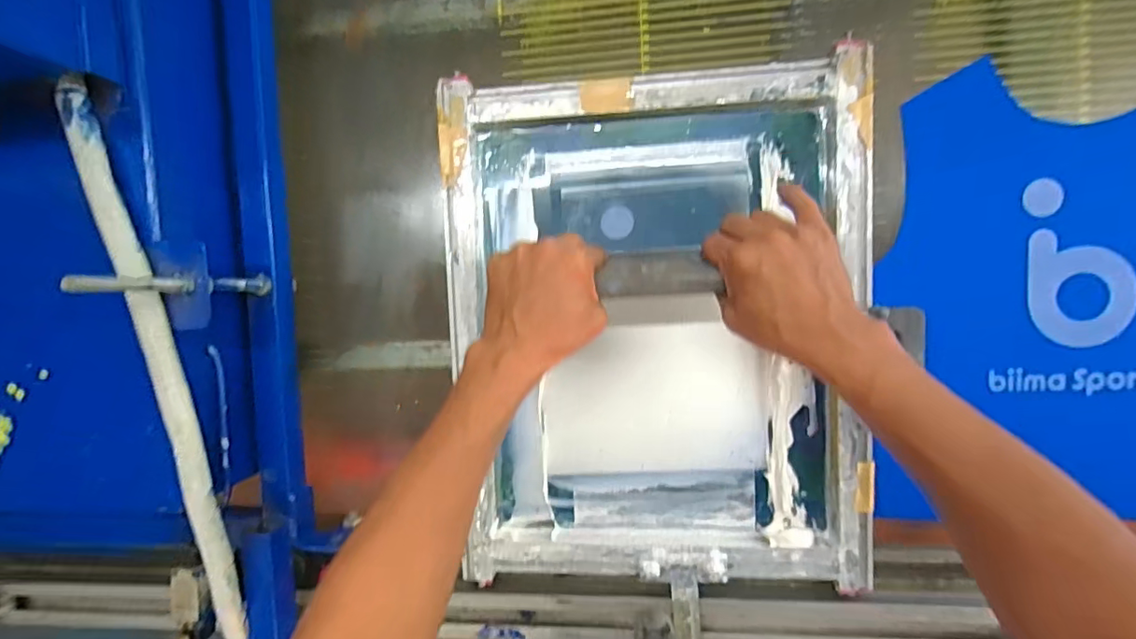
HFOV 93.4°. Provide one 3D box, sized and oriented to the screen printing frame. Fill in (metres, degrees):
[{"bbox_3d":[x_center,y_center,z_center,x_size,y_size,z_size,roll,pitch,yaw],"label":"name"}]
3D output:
[{"bbox_3d":[0.085,0.015,0.529,0.392,0.033,0.491,-1,94,8],"label":"screen printing frame"}]

